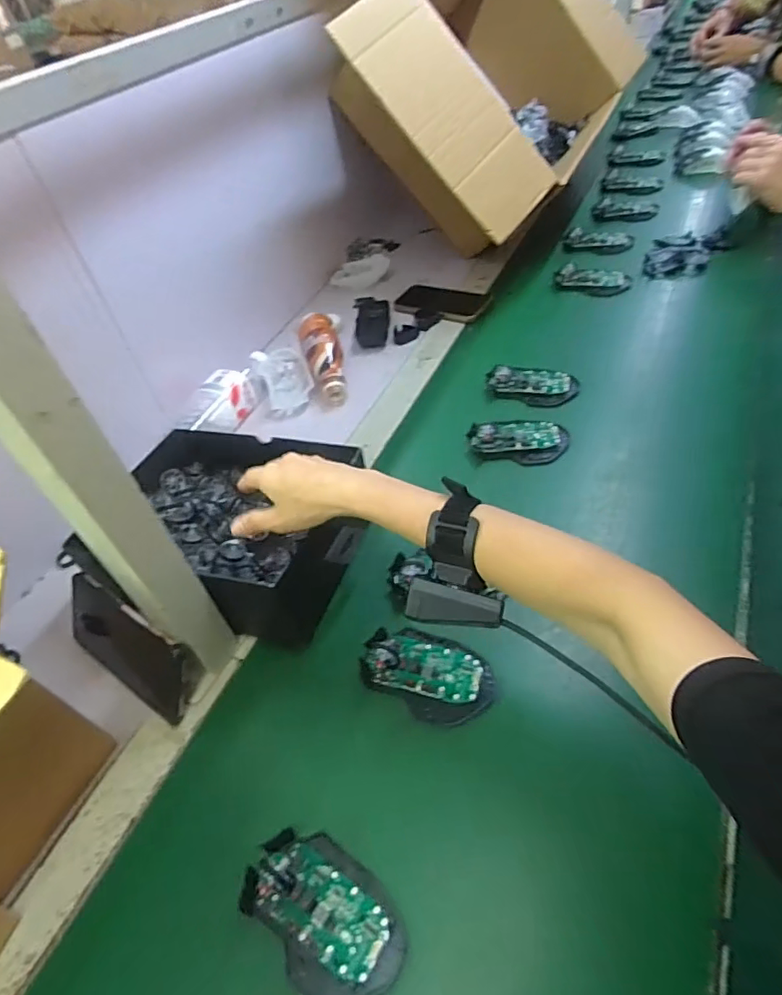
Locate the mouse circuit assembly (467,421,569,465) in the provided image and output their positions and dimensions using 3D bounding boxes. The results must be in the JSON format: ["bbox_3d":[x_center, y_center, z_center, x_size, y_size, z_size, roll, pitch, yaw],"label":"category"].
[{"bbox_3d":[0.153,-0.065,0.684,0.112,0.028,0.070,0,47,0],"label":"mouse circuit assembly"}]

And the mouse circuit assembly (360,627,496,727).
[{"bbox_3d":[0.032,0.148,0.491,0.113,0.017,0.071,18,50,16],"label":"mouse circuit assembly"}]

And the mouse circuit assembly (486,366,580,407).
[{"bbox_3d":[0.189,-0.152,0.764,0.115,0.027,0.054,4,47,4],"label":"mouse circuit assembly"}]

